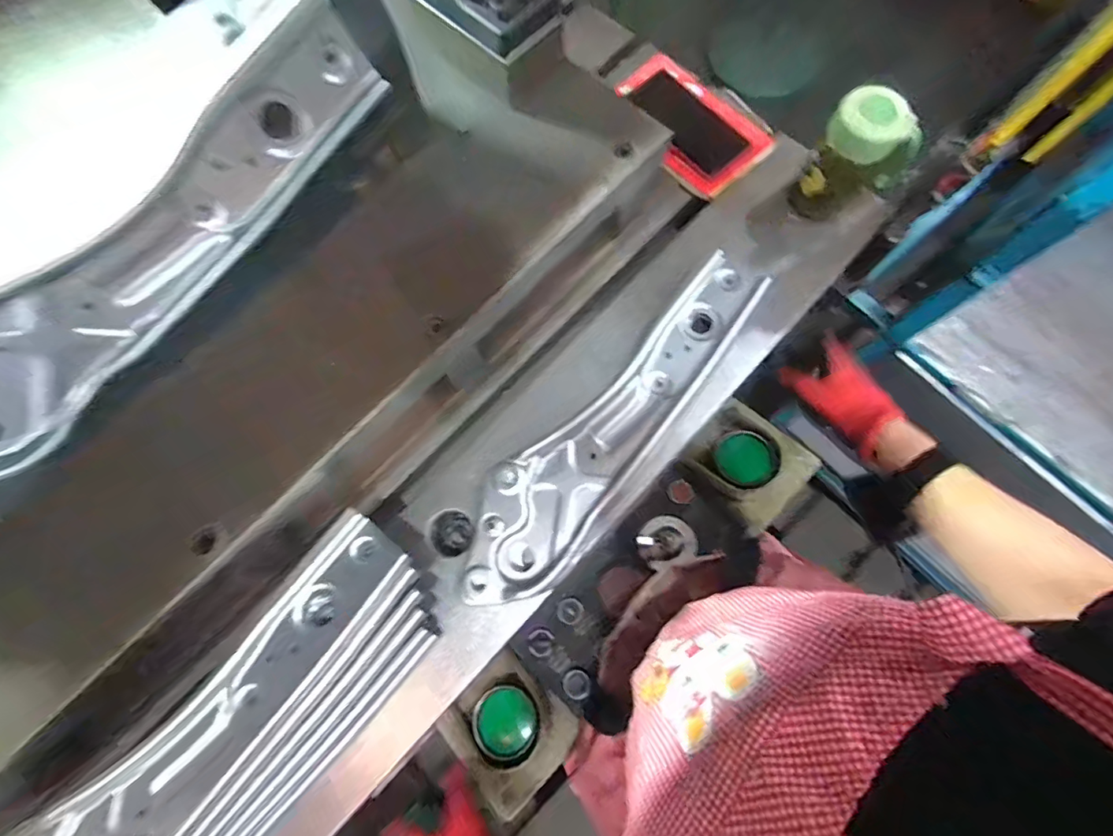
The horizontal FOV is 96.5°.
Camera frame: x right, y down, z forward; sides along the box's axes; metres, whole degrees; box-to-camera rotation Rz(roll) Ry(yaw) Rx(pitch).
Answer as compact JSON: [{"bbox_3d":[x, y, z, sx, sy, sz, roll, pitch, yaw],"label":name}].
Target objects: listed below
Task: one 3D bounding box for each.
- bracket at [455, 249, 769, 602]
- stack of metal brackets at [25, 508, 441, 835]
[{"bbox_3d":[0.058,-0.001,0.505,0.107,0.036,0.436,37,79,11],"label":"bracket"},{"bbox_3d":[-0.272,0.275,0.410,0.127,0.074,0.419,41,79,12],"label":"stack of metal brackets"}]

